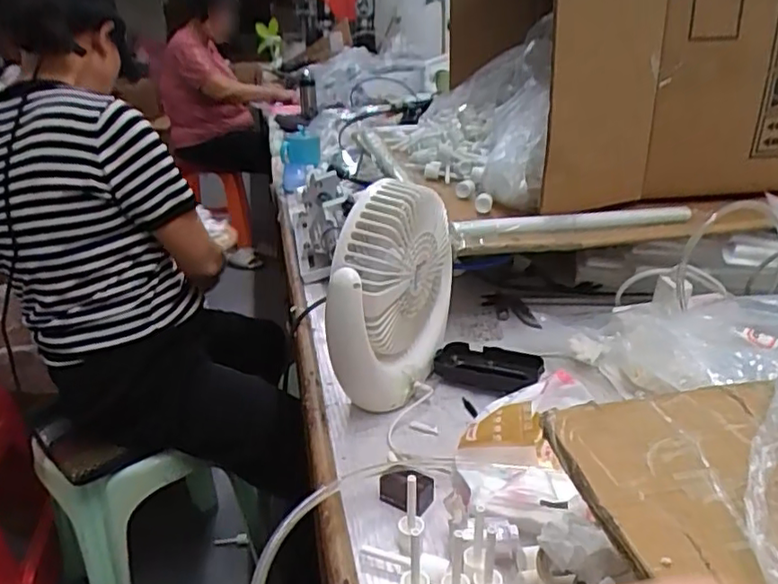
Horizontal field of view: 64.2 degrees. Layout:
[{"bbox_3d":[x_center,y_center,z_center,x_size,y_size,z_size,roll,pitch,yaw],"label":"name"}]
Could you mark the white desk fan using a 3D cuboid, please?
[{"bbox_3d":[0.007,0.002,0.612,0.062,0.210,0.184,11,28,26],"label":"white desk fan"}]

